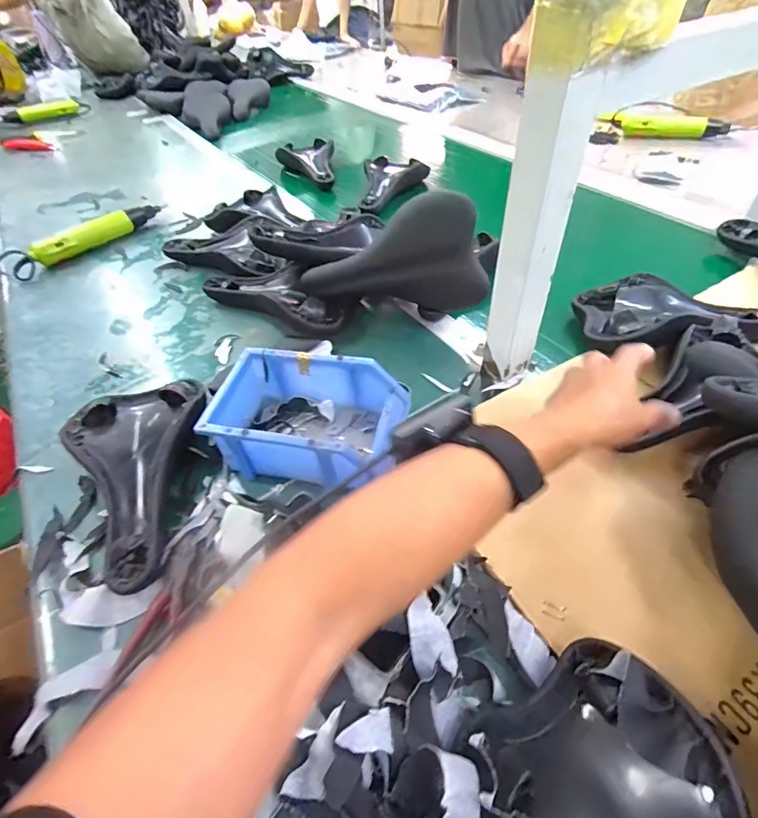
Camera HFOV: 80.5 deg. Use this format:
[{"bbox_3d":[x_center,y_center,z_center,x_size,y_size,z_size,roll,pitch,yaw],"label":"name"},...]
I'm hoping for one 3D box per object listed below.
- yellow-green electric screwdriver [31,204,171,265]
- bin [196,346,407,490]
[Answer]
[{"bbox_3d":[-0.517,-0.330,0.836,0.035,0.051,0.249,28,55,26],"label":"yellow-green electric screwdriver"},{"bbox_3d":[-0.072,0.011,0.458,0.170,0.076,0.117,9,49,12],"label":"bin"}]

